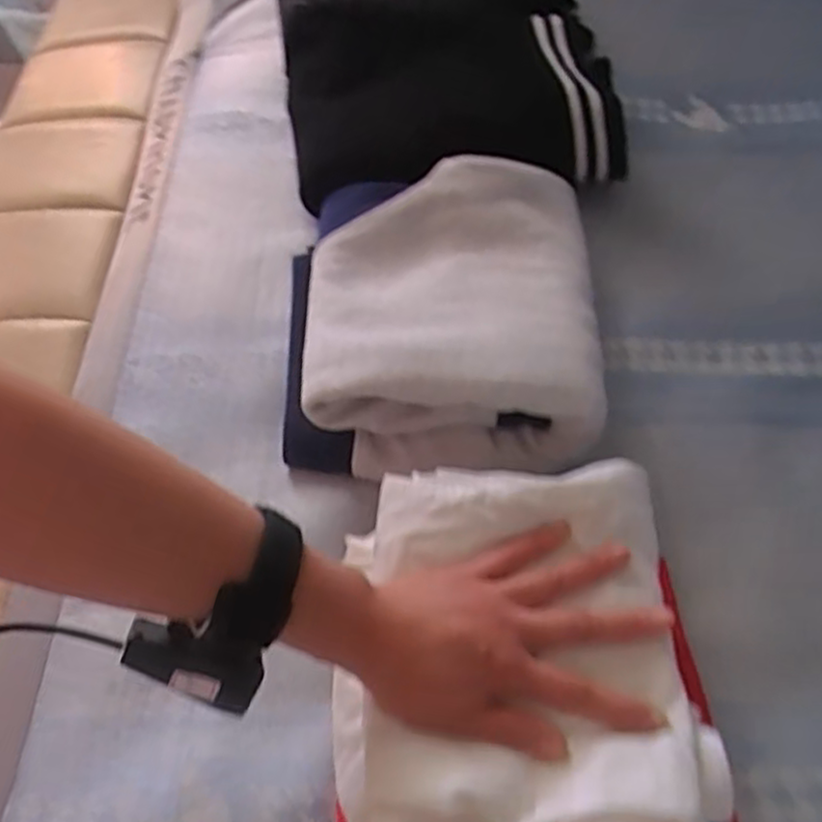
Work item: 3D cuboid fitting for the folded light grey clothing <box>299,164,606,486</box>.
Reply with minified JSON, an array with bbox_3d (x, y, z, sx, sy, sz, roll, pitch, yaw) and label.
[{"bbox_3d":[0.033,-0.088,0.602,0.230,0.088,0.262,-1,57,-3],"label":"folded light grey clothing"}]

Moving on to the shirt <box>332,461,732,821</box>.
[{"bbox_3d":[0.054,0.143,0.419,0.204,0.052,0.231,-2,56,4],"label":"shirt"}]

